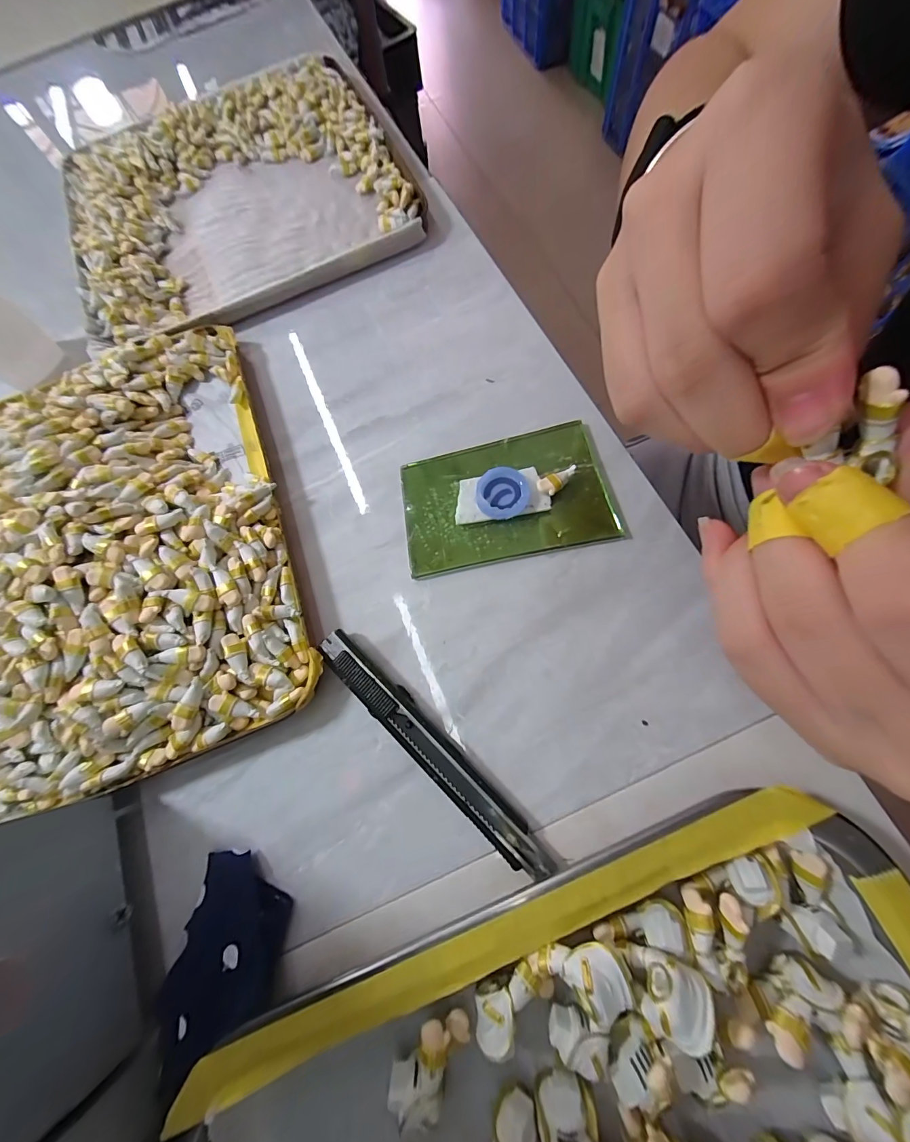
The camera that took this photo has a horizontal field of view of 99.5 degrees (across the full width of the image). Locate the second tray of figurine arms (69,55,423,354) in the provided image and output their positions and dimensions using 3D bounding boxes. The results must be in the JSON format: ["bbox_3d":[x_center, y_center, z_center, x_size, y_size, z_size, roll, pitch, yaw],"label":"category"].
[{"bbox_3d":[-0.161,-0.274,0.278,0.233,0.020,0.220,-22,73,-1],"label":"second tray of figurine arms"}]

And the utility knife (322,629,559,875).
[{"bbox_3d":[-0.013,0.076,0.168,0.017,0.008,0.129,-44,74,-8],"label":"utility knife"}]

